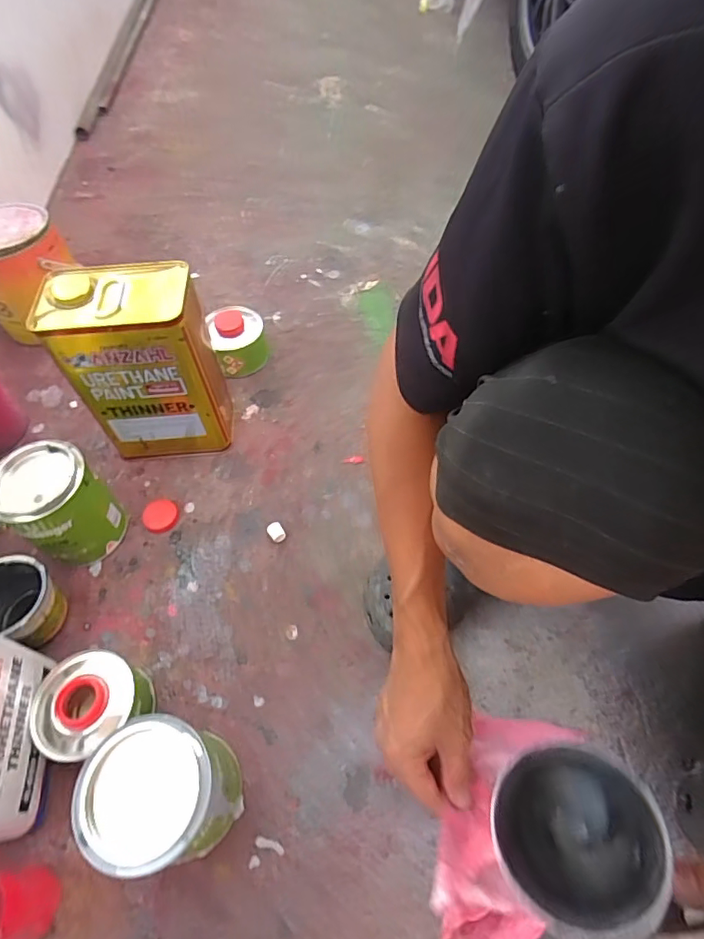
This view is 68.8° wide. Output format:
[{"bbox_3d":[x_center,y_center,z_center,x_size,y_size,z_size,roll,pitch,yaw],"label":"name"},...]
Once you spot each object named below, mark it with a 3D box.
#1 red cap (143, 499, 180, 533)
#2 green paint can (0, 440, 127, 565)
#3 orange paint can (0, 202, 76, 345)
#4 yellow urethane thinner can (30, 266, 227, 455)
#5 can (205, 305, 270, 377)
[{"bbox_3d":[-0.260,0.062,0.695,0.047,0.009,0.046,-1,57,1],"label":"red cap"},{"bbox_3d":[-0.355,0.045,0.628,0.101,0.142,0.097,-1,57,1],"label":"green paint can"},{"bbox_3d":[-0.551,-0.328,0.868,0.152,0.168,0.152,-29,61,-16],"label":"orange paint can"},{"bbox_3d":[-0.262,-0.129,0.675,0.160,0.247,0.107,-3,57,0],"label":"yellow urethane thinner can"},{"bbox_3d":[-0.184,-0.211,0.828,0.087,0.076,0.091,-1,57,1],"label":"can"}]

